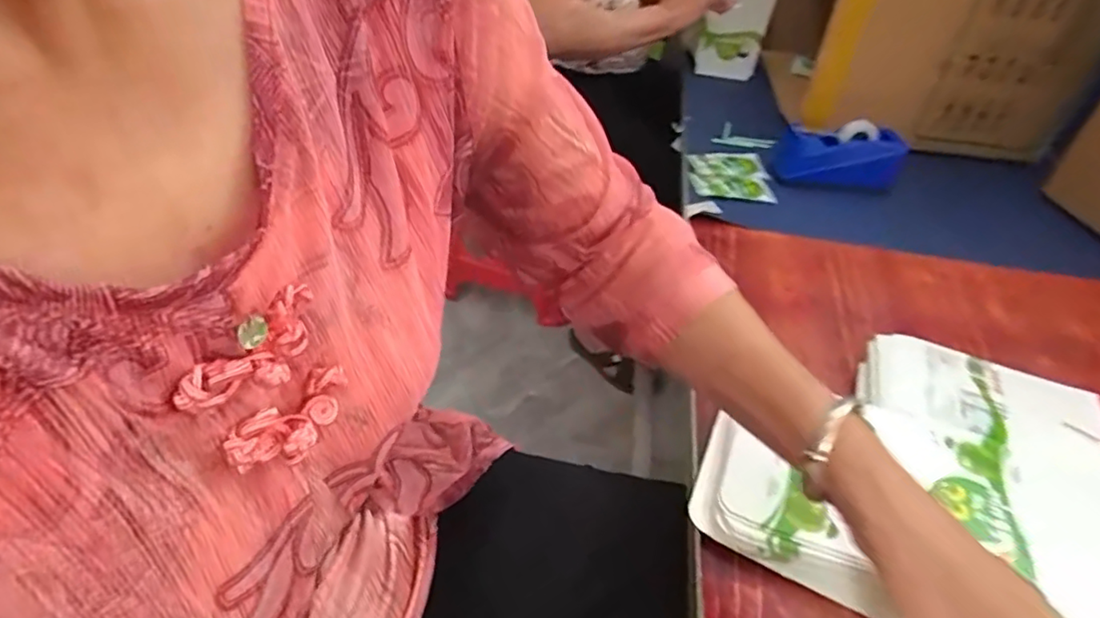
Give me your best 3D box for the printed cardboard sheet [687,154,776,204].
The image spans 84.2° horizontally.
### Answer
[{"bbox_3d":[0.245,-0.190,0.834,0.107,0.009,0.140,5,40,1],"label":"printed cardboard sheet"}]

